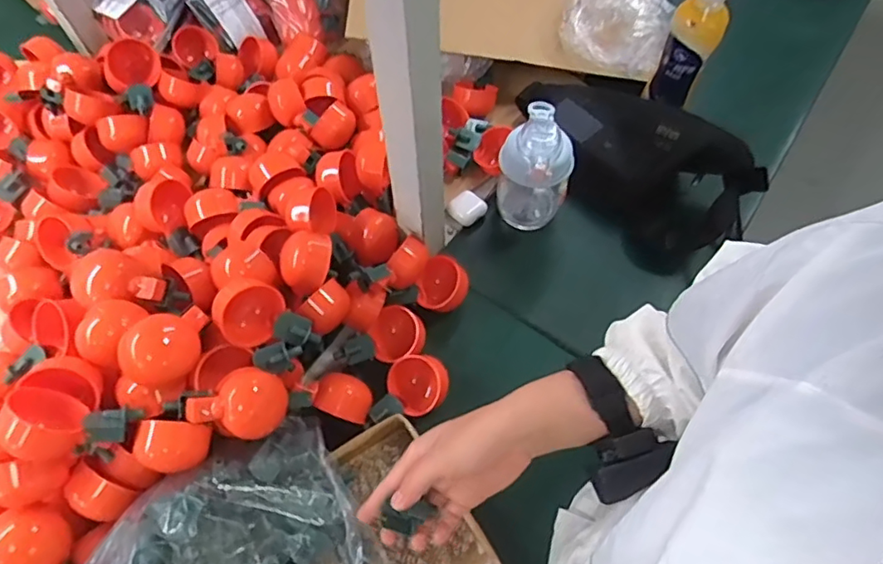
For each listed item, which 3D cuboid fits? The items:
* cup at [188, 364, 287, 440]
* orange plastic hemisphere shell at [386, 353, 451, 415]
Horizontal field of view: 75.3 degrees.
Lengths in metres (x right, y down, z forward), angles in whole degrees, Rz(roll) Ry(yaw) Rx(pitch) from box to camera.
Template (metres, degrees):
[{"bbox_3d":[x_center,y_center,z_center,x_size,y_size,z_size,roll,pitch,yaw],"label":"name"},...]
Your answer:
[{"bbox_3d":[-0.188,0.109,0.531,0.081,0.040,0.060,29,71,-29],"label":"cup"},{"bbox_3d":[-0.024,0.115,0.621,0.065,0.050,0.060,-10,62,-5],"label":"orange plastic hemisphere shell"}]

